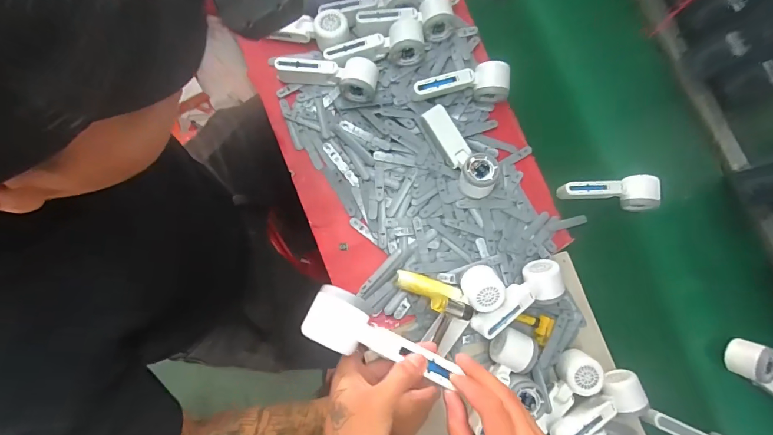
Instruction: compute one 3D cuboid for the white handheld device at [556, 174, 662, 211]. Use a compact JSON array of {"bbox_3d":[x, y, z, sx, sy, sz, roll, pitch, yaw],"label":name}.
[{"bbox_3d":[0.383,-0.042,0.660,0.169,0.061,0.058,1,82,-5],"label":"white handheld device"}]

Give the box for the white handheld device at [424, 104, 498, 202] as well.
[{"bbox_3d":[0.122,-0.109,0.615,0.065,0.055,0.165,-29,85,-8],"label":"white handheld device"}]

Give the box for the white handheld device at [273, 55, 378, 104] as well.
[{"bbox_3d":[-0.098,-0.239,0.629,0.164,0.044,0.056,11,81,-3],"label":"white handheld device"}]

